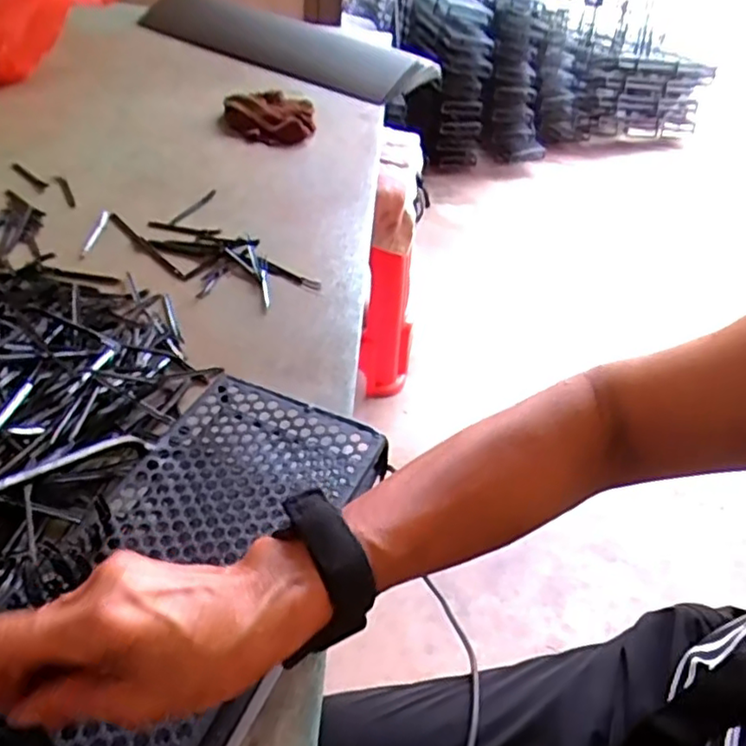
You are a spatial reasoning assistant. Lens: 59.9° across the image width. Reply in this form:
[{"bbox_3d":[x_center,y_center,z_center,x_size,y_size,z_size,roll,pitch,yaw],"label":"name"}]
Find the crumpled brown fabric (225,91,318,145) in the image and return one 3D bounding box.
[{"bbox_3d":[-0.158,-0.383,0.985,0.139,0.039,0.099,-1,44,-9],"label":"crumpled brown fabric"}]

